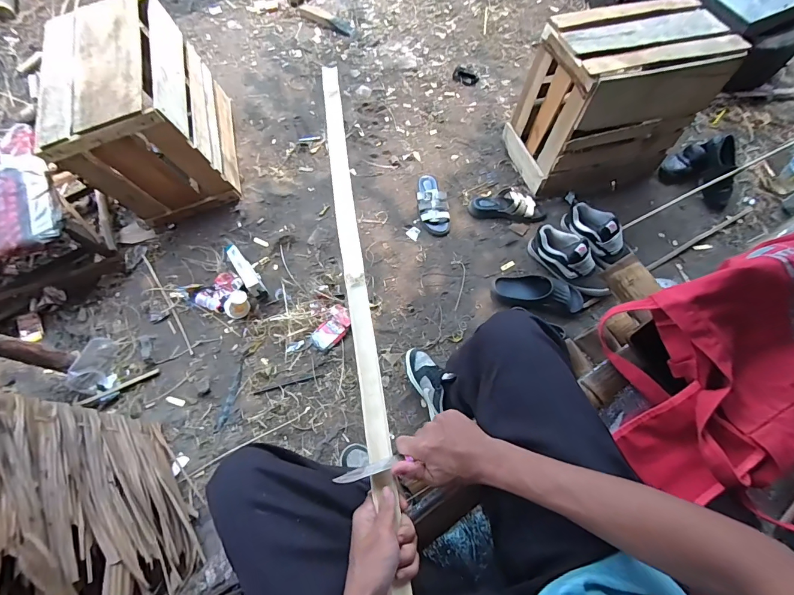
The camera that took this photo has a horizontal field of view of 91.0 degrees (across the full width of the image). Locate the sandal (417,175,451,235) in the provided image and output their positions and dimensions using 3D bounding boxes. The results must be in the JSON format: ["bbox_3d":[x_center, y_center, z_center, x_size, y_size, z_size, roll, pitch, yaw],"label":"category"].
[{"bbox_3d":[0.122,-0.326,1.336,0.101,0.057,0.246,-8,70,-3],"label":"sandal"}]

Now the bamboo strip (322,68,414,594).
[{"bbox_3d":[-0.058,-0.004,0.581,0.037,0.029,1.050,-8,61,-4],"label":"bamboo strip"}]

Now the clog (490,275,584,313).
[{"bbox_3d":[0.420,-0.017,1.164,0.264,0.096,0.105,9,70,3],"label":"clog"}]

